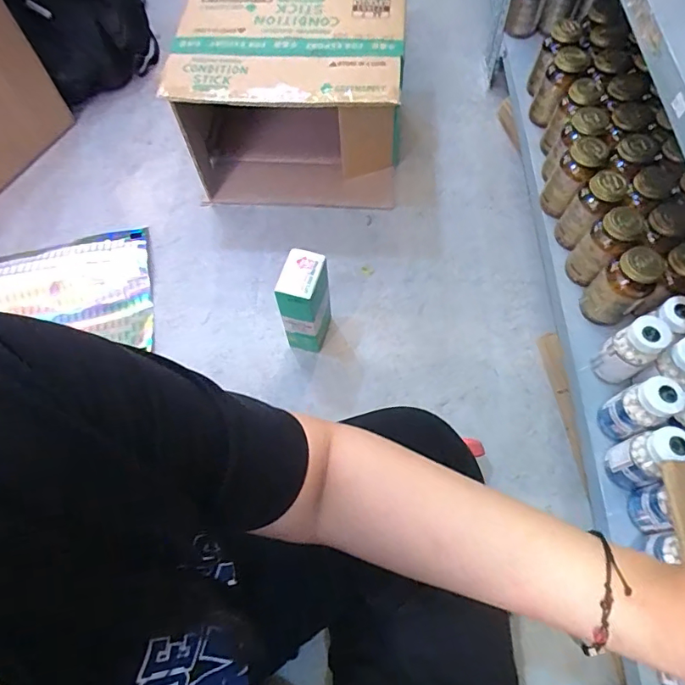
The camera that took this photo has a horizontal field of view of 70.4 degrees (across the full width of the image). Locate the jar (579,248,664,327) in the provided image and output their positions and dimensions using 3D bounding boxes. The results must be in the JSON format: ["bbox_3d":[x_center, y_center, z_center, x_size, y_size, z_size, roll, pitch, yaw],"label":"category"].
[{"bbox_3d":[0.353,-0.069,0.617,0.063,0.109,0.052,38,70,18],"label":"jar"}]

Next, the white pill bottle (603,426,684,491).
[{"bbox_3d":[0.326,0.122,0.522,0.044,0.101,0.045,0,64,1],"label":"white pill bottle"}]

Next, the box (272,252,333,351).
[{"bbox_3d":[-0.051,-0.053,0.724,0.057,0.177,0.069,12,64,7],"label":"box"}]

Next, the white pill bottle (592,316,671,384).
[{"bbox_3d":[0.341,0.009,0.577,0.052,0.091,0.050,-29,67,-13],"label":"white pill bottle"}]

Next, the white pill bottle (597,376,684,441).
[{"bbox_3d":[0.334,0.075,0.548,0.049,0.096,0.051,-22,65,-9],"label":"white pill bottle"}]

